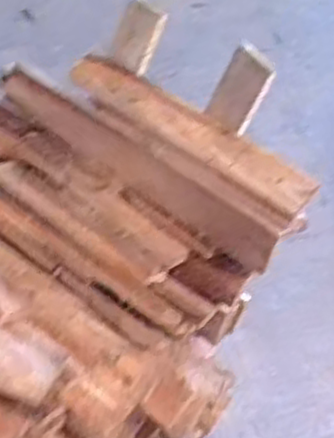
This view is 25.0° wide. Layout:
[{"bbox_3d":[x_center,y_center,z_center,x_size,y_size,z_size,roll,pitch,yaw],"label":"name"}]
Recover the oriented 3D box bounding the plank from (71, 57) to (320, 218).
[{"bbox_3d":[0.025,-0.131,1.063,0.408,0.030,0.065,35,90,20],"label":"plank"}]

